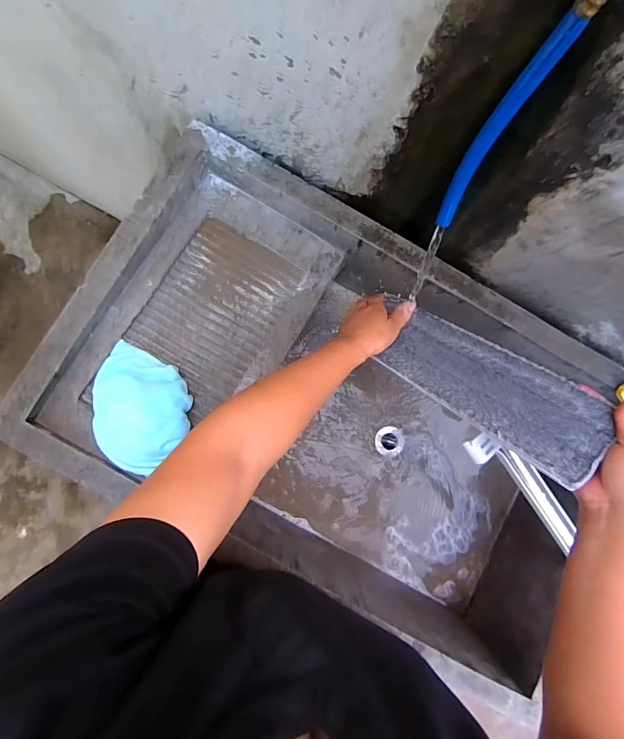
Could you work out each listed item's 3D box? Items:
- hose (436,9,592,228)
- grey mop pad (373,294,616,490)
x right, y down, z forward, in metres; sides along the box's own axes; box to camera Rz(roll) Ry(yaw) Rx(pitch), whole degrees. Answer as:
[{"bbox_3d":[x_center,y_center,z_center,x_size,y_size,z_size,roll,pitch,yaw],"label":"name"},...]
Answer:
[{"bbox_3d":[0.149,-0.186,0.316,0.028,0.182,0.036,26,83,-3],"label":"hose"},{"bbox_3d":[0.194,0.005,0.472,0.101,0.010,0.313,-41,51,-8],"label":"grey mop pad"}]

